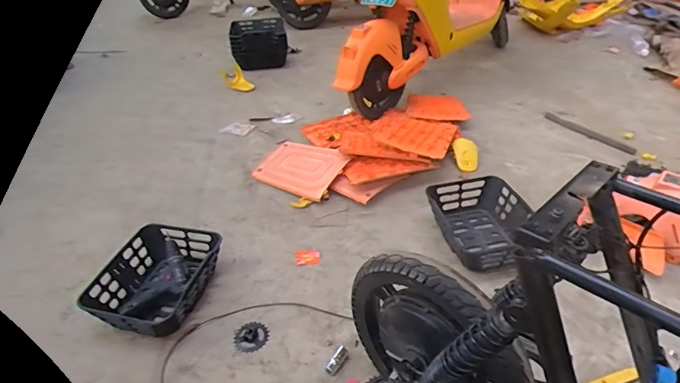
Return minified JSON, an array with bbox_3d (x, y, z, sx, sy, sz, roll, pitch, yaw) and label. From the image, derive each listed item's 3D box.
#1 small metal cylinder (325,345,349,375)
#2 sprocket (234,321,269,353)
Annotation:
[{"bbox_3d":[-0.005,0.397,1.026,0.027,0.023,0.072,23,45,29],"label":"small metal cylinder"},{"bbox_3d":[-0.226,0.370,1.109,0.084,0.010,0.086,-2,38,1],"label":"sprocket"}]

